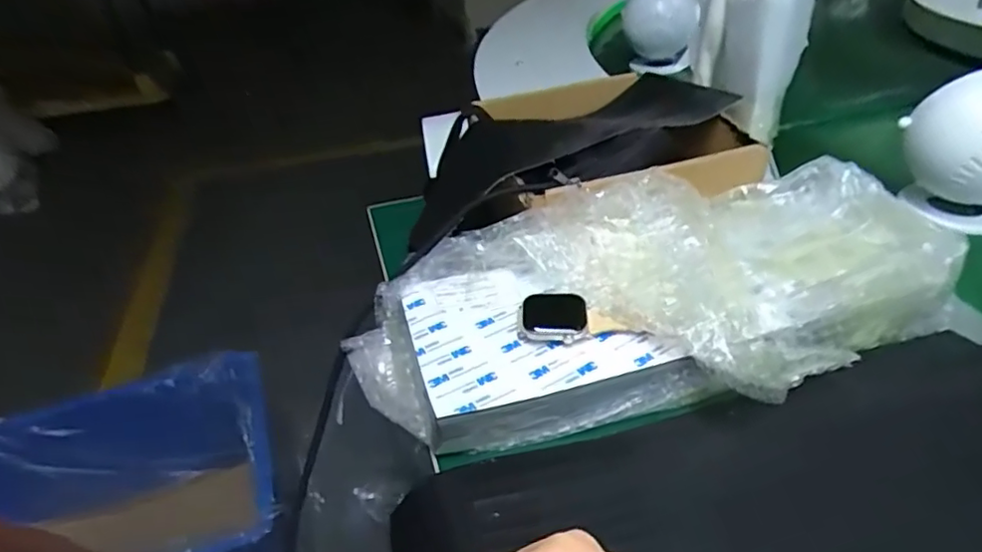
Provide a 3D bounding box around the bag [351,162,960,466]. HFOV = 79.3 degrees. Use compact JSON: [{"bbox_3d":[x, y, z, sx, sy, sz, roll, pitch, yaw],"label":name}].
[{"bbox_3d":[0.101,0.014,0.384,0.379,0.078,0.181,-11,35,-8],"label":"bag"}]

